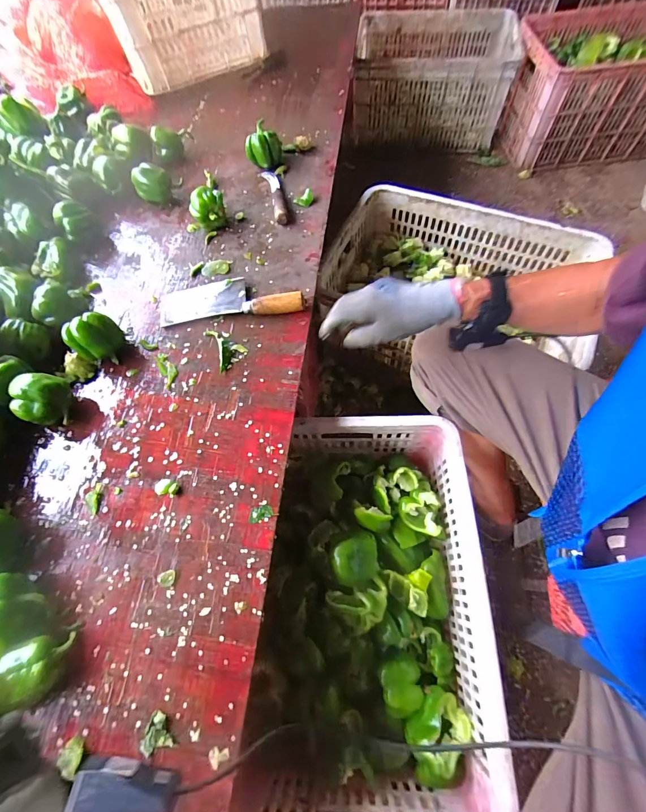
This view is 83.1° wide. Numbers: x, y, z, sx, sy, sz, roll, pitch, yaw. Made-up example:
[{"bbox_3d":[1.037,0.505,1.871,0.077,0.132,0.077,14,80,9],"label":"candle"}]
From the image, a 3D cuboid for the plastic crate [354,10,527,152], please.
[{"bbox_3d":[0.355,-1.132,1.258,0.504,0.243,0.375,3,65,5],"label":"plastic crate"}]

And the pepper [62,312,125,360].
[{"bbox_3d":[-0.357,-0.109,0.577,0.061,0.066,0.075,35,71,18],"label":"pepper"}]

